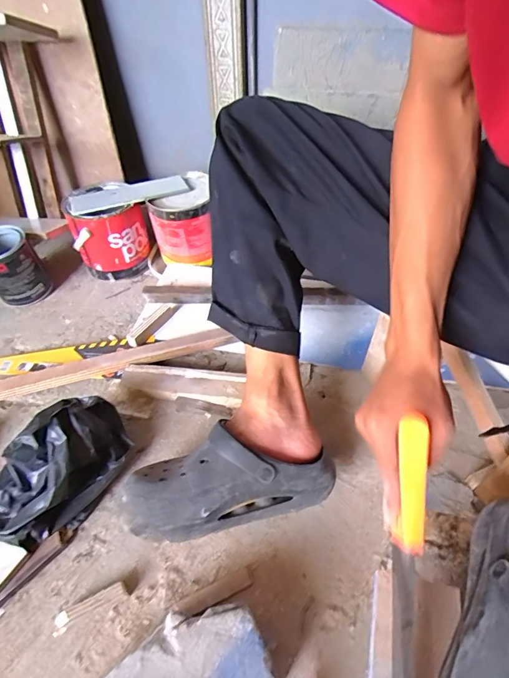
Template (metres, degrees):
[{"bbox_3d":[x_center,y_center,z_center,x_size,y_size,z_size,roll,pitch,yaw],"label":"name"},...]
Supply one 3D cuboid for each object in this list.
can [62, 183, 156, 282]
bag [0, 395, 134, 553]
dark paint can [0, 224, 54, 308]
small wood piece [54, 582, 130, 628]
[{"bbox_3d":[-0.315,-0.241,0.890,0.157,0.156,0.159,-18,48,-15],"label":"can"},{"bbox_3d":[-0.261,0.169,0.541,0.117,0.098,0.199,24,51,22],"label":"bag"},{"bbox_3d":[-0.498,-0.145,0.829,0.107,0.129,0.106,-35,55,-28],"label":"dark paint can"},{"bbox_3d":[-0.189,0.308,0.466,0.081,0.021,0.016,-19,49,-16],"label":"small wood piece"}]

